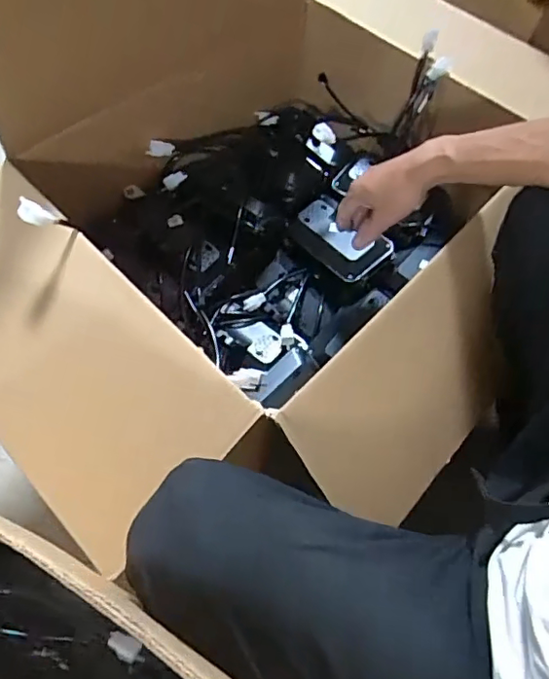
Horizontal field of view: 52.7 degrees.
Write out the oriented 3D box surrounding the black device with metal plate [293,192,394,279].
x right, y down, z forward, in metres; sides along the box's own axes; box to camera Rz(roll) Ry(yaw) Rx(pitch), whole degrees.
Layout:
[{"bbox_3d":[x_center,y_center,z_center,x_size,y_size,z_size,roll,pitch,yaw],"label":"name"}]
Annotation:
[{"bbox_3d":[0.096,-0.154,0.828,0.089,0.048,0.147,-35,68,-22],"label":"black device with metal plate"}]

